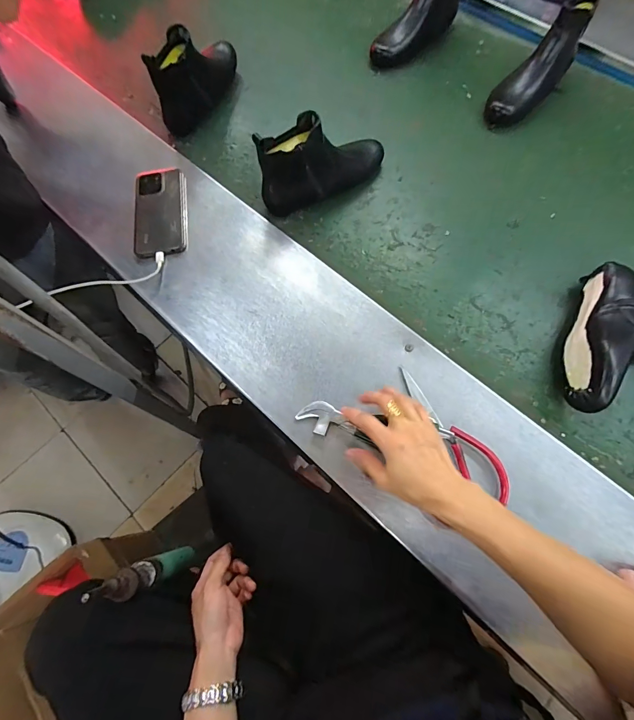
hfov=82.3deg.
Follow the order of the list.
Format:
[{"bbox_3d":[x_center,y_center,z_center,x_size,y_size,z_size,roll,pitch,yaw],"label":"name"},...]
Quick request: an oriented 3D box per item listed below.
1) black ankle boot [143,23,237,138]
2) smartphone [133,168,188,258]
[{"bbox_3d":[-0.216,-0.557,0.692,0.082,0.136,0.246,15,71,8],"label":"black ankle boot"},{"bbox_3d":[-0.262,-0.246,0.606,0.085,0.015,0.167,-8,69,-1],"label":"smartphone"}]

